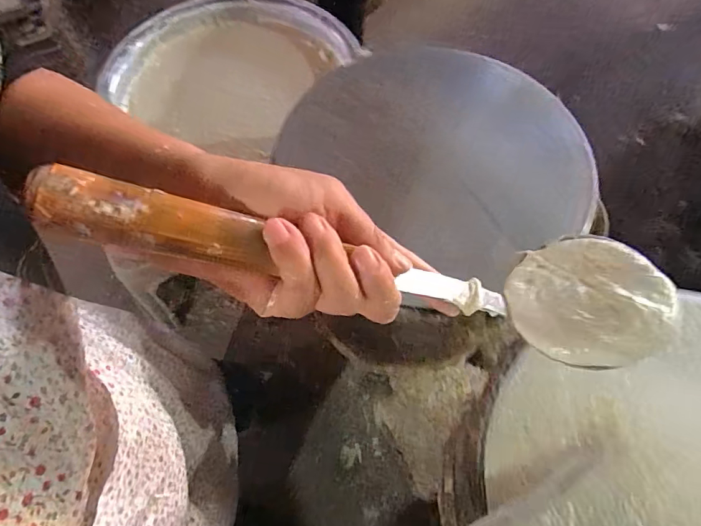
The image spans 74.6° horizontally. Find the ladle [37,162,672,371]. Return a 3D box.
[{"bbox_3d":[0.030,-0.004,0.254,0.335,0.057,0.087,12,63,-20],"label":"ladle"}]

